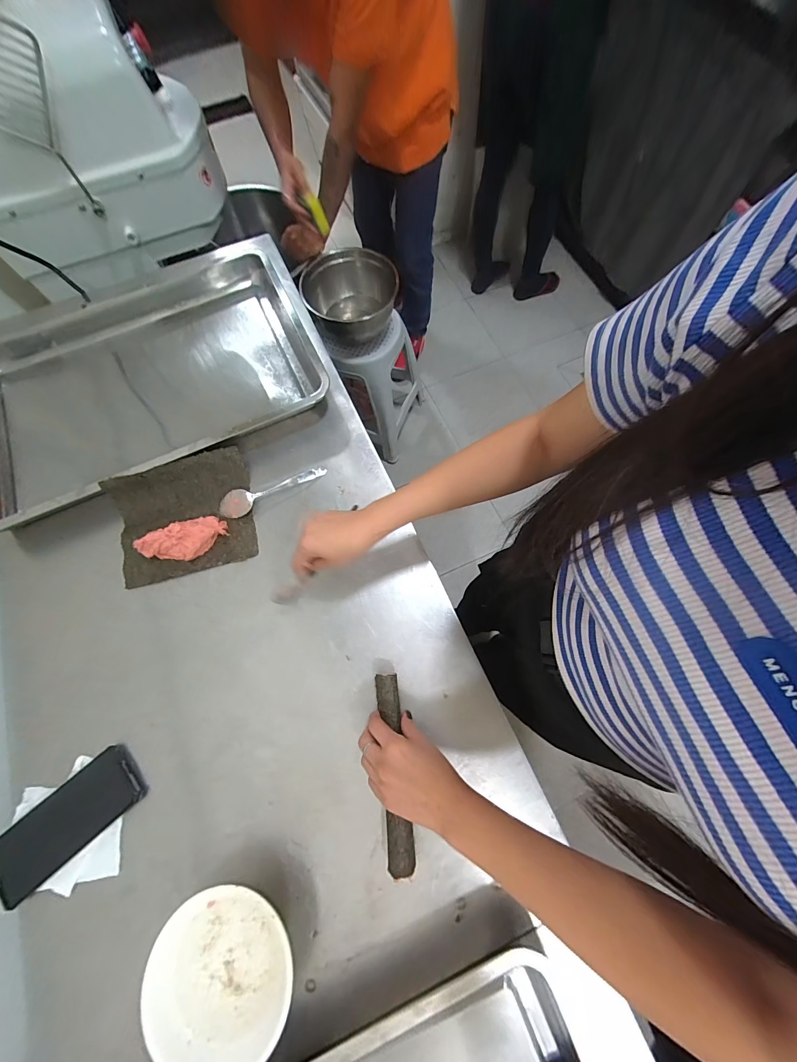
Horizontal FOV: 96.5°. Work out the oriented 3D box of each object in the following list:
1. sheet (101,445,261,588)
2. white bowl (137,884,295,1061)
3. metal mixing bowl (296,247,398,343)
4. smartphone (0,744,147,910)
[{"bbox_3d":[-0.330,-0.026,0.544,0.196,0.060,0.173,-14,69,-3],"label":"sheet"},{"bbox_3d":[-0.179,0.455,0.372,0.142,0.049,0.140,-1,69,3],"label":"white bowl"},{"bbox_3d":[-0.138,-0.684,1.070,0.262,0.167,0.262,-1,71,2],"label":"metal mixing bowl"},{"bbox_3d":[-0.402,0.351,0.431,0.167,0.016,0.076,-40,72,-12],"label":"smartphone"}]

